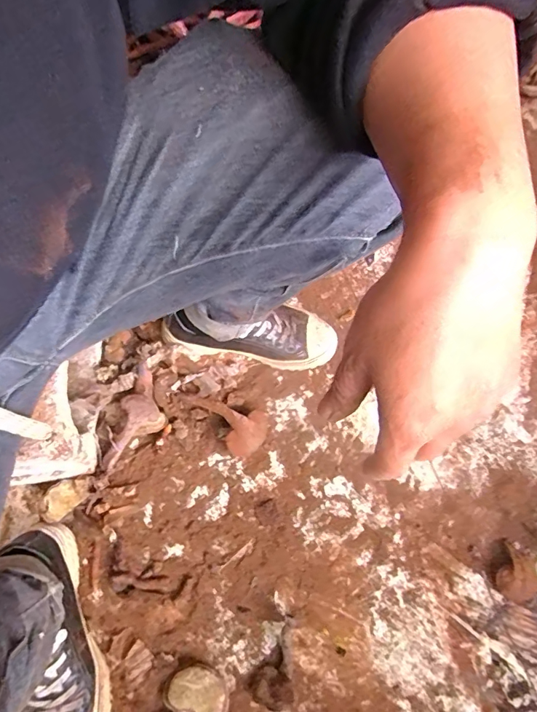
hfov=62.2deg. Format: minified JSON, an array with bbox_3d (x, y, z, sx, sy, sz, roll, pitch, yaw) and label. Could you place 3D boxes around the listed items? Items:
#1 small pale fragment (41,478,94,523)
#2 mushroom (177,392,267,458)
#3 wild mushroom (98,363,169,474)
[{"bbox_3d":[-0.241,0.165,0.528,0.061,0.012,0.037,-40,75,-16],"label":"small pale fragment"},{"bbox_3d":[-0.064,0.088,0.567,0.117,0.038,0.061,14,69,3],"label":"mushroom"},{"bbox_3d":[-0.161,0.080,0.549,0.052,0.026,0.131,18,69,5],"label":"wild mushroom"}]

